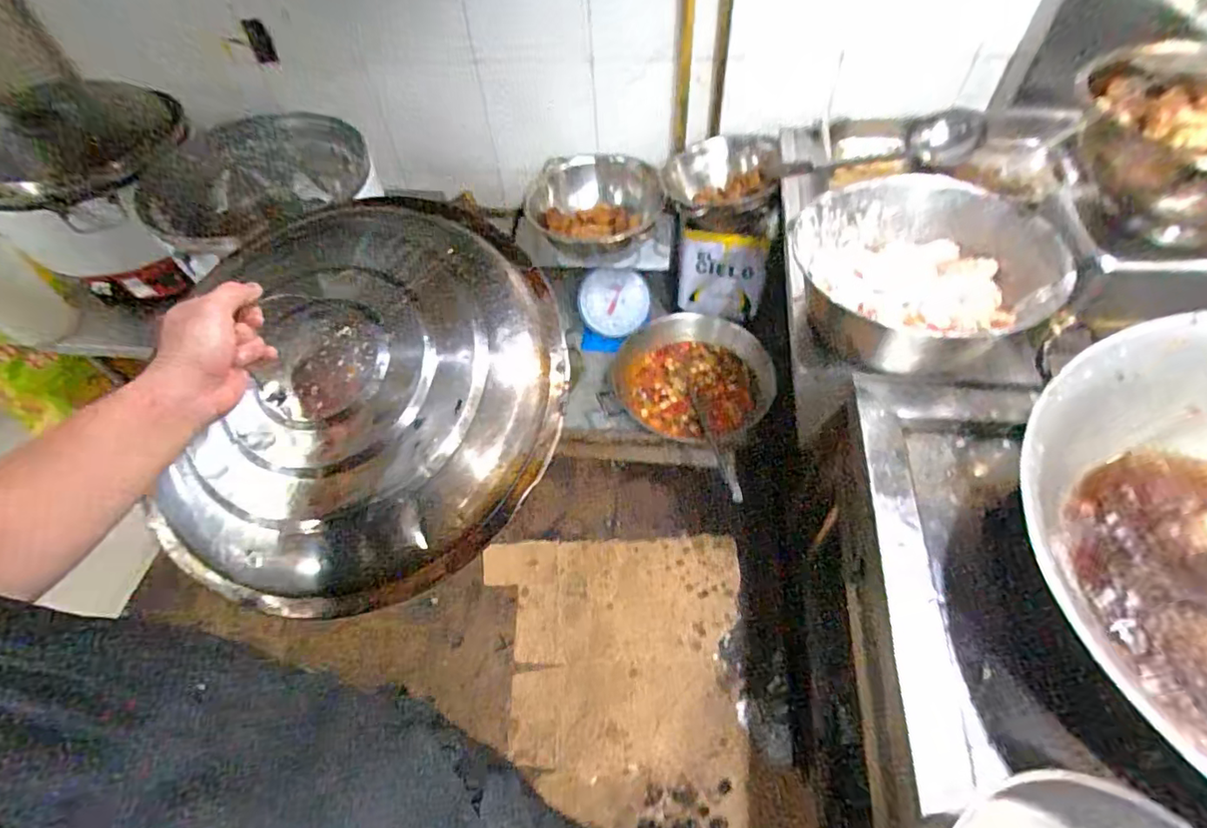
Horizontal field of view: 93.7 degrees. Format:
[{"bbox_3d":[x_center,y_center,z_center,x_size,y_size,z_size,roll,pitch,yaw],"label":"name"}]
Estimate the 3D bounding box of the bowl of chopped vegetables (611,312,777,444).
[{"bbox_3d":[0.239,-0.089,1.579,0.414,0.129,0.422,-28,56,-17],"label":"bowl of chopped vegetables"}]

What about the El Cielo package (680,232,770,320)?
[{"bbox_3d":[0.324,-0.379,1.557,0.224,0.279,0.037,2,53,6],"label":"El Cielo package"}]

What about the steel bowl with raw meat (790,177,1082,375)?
[{"bbox_3d":[0.487,-0.217,0.903,0.366,0.149,0.334,2,53,5],"label":"steel bowl with raw meat"}]

